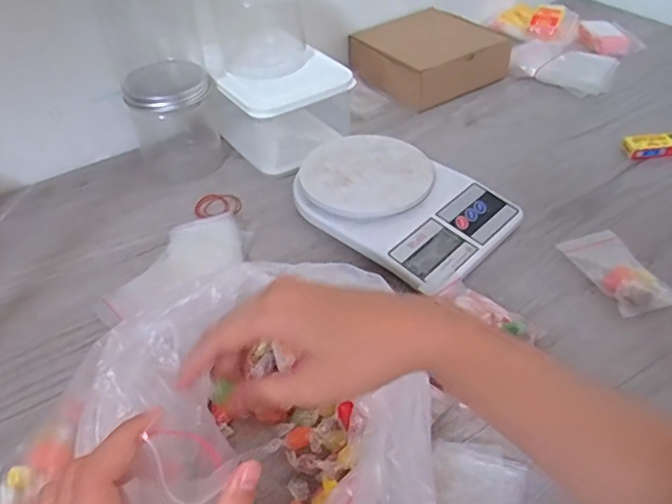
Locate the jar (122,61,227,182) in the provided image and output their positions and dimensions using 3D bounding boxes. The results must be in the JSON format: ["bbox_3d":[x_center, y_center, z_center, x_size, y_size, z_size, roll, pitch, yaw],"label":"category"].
[{"bbox_3d":[-0.175,-0.146,0.610,0.087,0.113,0.088,-2,43,1],"label":"jar"}]

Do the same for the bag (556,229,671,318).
[{"bbox_3d":[0.244,0.015,0.485,0.054,0.012,0.094,-14,44,-12],"label":"bag"}]

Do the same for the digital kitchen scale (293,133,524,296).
[{"bbox_3d":[0.059,-0.053,0.550,0.152,0.036,0.213,-35,52,-30],"label":"digital kitchen scale"}]

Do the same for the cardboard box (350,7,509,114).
[{"bbox_3d":[0.121,-0.266,0.757,0.178,0.056,0.173,-28,49,-25],"label":"cardboard box"}]

